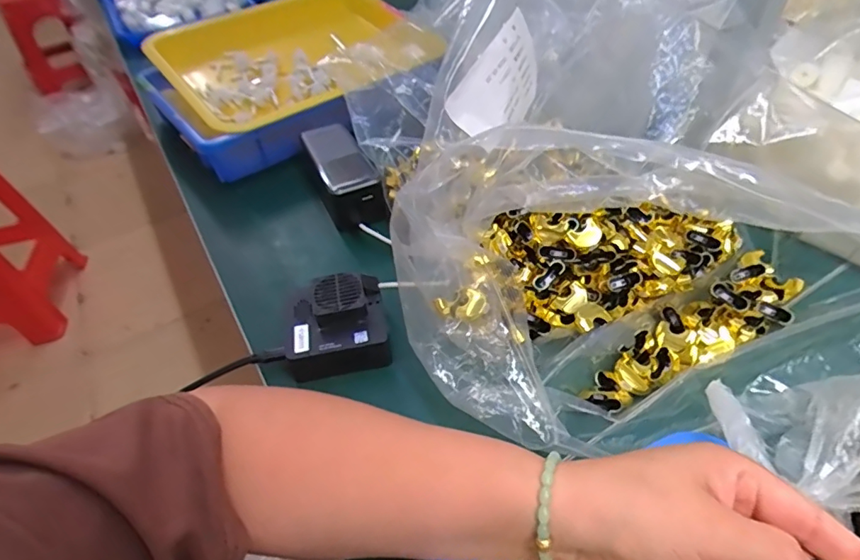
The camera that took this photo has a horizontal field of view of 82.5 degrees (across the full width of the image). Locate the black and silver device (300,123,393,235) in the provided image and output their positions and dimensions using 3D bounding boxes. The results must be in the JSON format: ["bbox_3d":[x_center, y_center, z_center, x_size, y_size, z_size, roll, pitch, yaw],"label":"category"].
[{"bbox_3d":[-0.095,-0.115,0.527,0.059,0.047,0.143,-19,49,-14],"label":"black and silver device"}]

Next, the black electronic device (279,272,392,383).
[{"bbox_3d":[-0.075,0.039,0.391,0.081,0.049,0.070,-8,48,-4],"label":"black electronic device"}]

